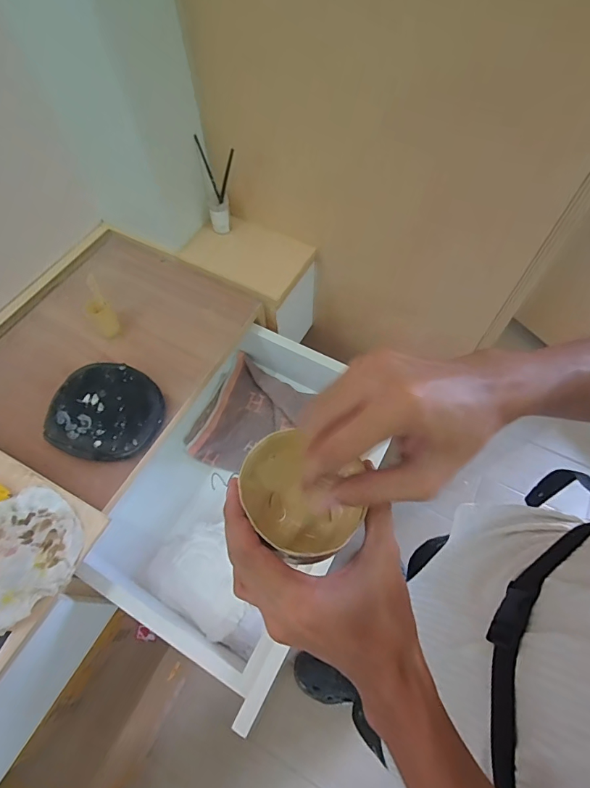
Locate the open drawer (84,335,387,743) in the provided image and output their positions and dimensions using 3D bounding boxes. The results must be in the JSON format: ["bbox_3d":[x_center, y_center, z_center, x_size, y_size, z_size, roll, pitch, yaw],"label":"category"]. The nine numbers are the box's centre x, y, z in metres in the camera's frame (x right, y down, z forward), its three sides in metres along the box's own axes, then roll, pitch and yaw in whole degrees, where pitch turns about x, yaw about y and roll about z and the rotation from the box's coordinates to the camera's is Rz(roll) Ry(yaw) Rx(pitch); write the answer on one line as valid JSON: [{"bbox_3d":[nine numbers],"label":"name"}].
[{"bbox_3d":[-0.091,0.151,0.704,0.374,0.142,0.536,23,65,14],"label":"open drawer"}]

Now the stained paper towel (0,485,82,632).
[{"bbox_3d":[-0.361,0.199,0.513,0.157,0.029,0.158,33,68,18],"label":"stained paper towel"}]

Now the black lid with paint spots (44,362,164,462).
[{"bbox_3d":[-0.287,0.029,0.630,0.170,0.041,0.152,16,63,10],"label":"black lid with paint spots"}]

